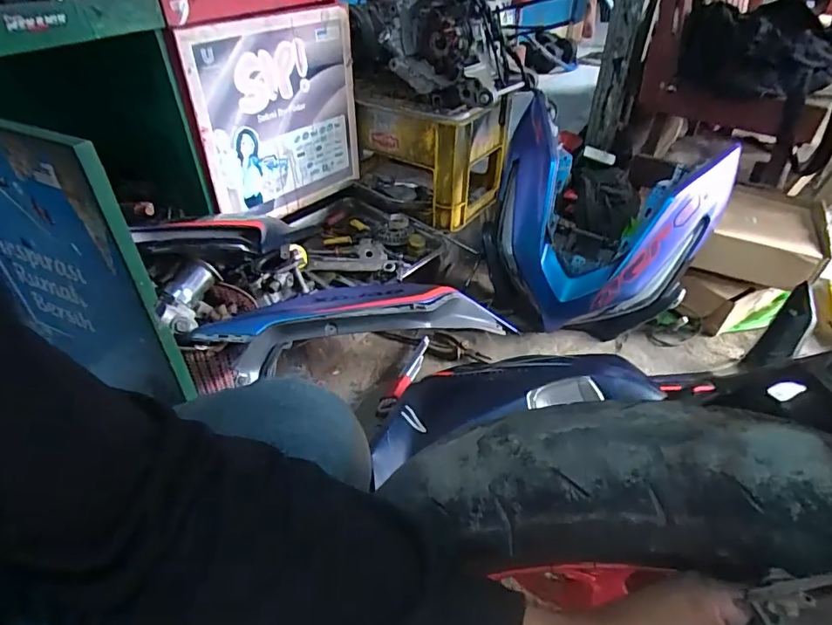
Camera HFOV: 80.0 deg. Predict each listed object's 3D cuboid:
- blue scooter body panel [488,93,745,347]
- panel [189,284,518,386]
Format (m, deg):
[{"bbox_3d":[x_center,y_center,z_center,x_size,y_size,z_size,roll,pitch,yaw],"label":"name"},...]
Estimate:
[{"bbox_3d":[0.378,-0.183,1.071,0.440,0.467,0.230,19,4,12],"label":"blue scooter body panel"},{"bbox_3d":[-0.066,0.010,0.842,0.564,0.099,0.091,-6,38,-26],"label":"panel"}]

